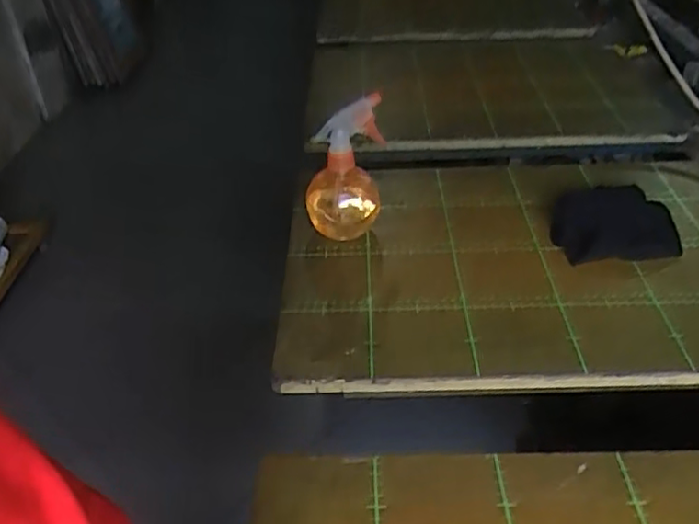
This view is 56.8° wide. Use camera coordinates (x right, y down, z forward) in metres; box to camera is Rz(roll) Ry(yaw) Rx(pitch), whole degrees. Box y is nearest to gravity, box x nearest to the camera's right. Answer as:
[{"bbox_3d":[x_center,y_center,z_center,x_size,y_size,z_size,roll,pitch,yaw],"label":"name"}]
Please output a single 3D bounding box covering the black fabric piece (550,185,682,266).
[{"bbox_3d":[0.318,-0.047,0.773,0.145,0.048,0.117,-10,38,-8],"label":"black fabric piece"}]

